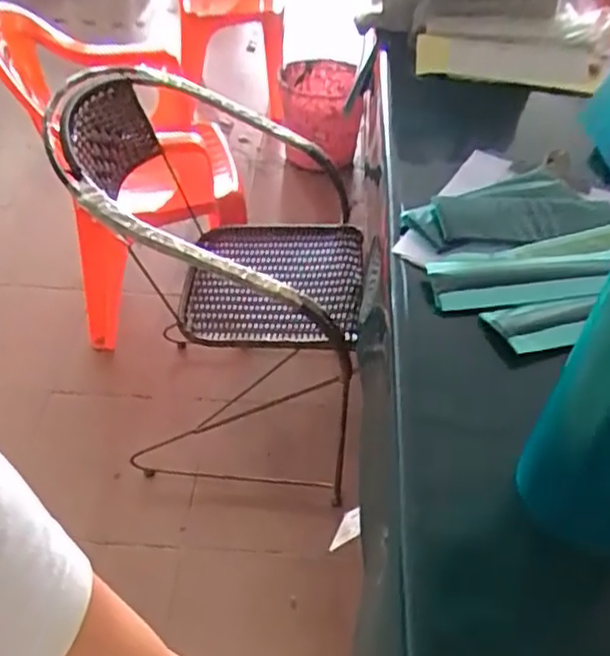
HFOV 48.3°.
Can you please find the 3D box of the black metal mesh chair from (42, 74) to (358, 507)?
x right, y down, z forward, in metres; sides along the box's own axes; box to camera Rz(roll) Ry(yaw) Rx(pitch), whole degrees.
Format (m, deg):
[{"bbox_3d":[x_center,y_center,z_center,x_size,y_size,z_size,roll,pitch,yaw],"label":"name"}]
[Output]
[{"bbox_3d":[-0.174,-0.106,1.466,0.586,0.734,0.606,5,44,2],"label":"black metal mesh chair"}]

